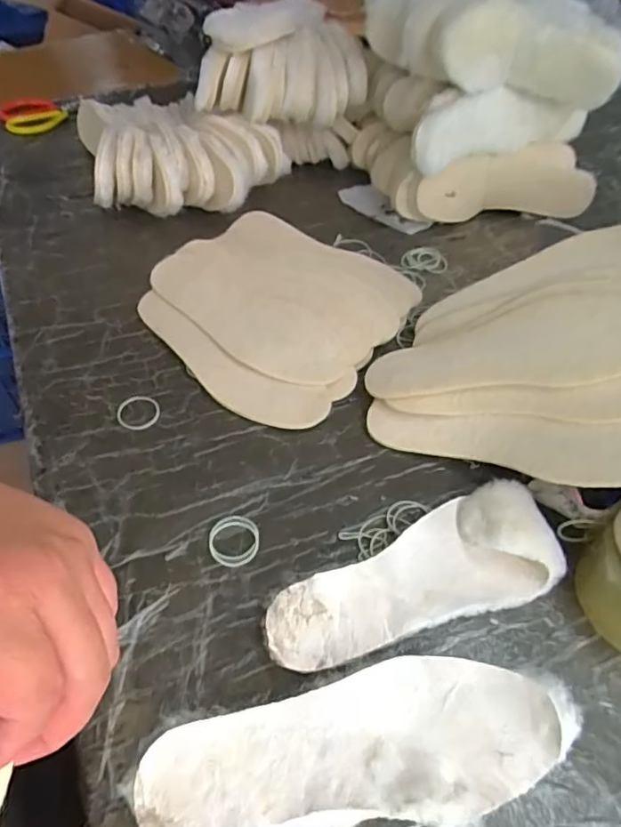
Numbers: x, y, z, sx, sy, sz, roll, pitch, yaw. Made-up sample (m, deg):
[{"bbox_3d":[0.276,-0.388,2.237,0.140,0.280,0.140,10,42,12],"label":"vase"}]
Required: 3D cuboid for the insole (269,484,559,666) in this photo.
[{"bbox_3d":[0.079,0.122,0.439,0.244,0.050,0.096,-13,52,-13],"label":"insole"}]

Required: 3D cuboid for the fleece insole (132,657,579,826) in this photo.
[{"bbox_3d":[0.035,0.224,0.364,0.278,0.029,0.091,-8,51,-9],"label":"fleece insole"}]

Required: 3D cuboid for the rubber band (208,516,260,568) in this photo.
[{"bbox_3d":[-0.066,0.109,0.474,0.043,0.004,0.048,5,51,1],"label":"rubber band"}]

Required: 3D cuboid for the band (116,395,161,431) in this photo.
[{"bbox_3d":[-0.175,-0.001,0.560,0.042,0.004,0.044,1,51,-1],"label":"band"}]

